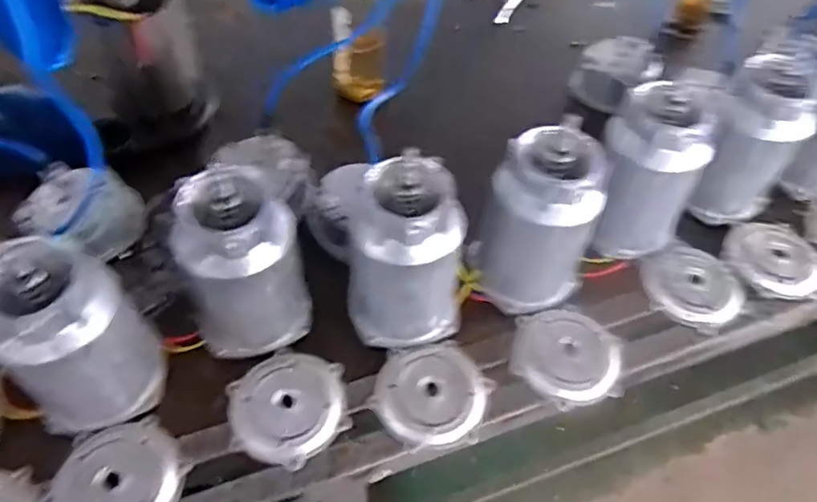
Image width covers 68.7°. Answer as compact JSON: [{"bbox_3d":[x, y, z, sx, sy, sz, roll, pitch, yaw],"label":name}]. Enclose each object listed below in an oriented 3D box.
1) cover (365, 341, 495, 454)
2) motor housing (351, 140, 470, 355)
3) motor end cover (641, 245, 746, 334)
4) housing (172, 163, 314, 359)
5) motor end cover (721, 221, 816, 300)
[{"bbox_3d":[0.026,0.163,0.690,0.134,0.021,0.115,-9,55,-8],"label":"cover"},{"bbox_3d":[-0.002,0.009,0.667,0.131,0.217,0.110,8,54,4],"label":"motor housing"},{"bbox_3d":[0.379,0.041,0.796,0.124,0.022,0.124,17,55,10],"label":"motor end cover"},{"bbox_3d":[-0.186,0.018,0.656,0.131,0.210,0.109,-8,55,-7],"label":"housing"},{"bbox_3d":[0.512,0.009,0.830,0.140,0.040,0.126,-27,59,-19],"label":"motor end cover"}]

